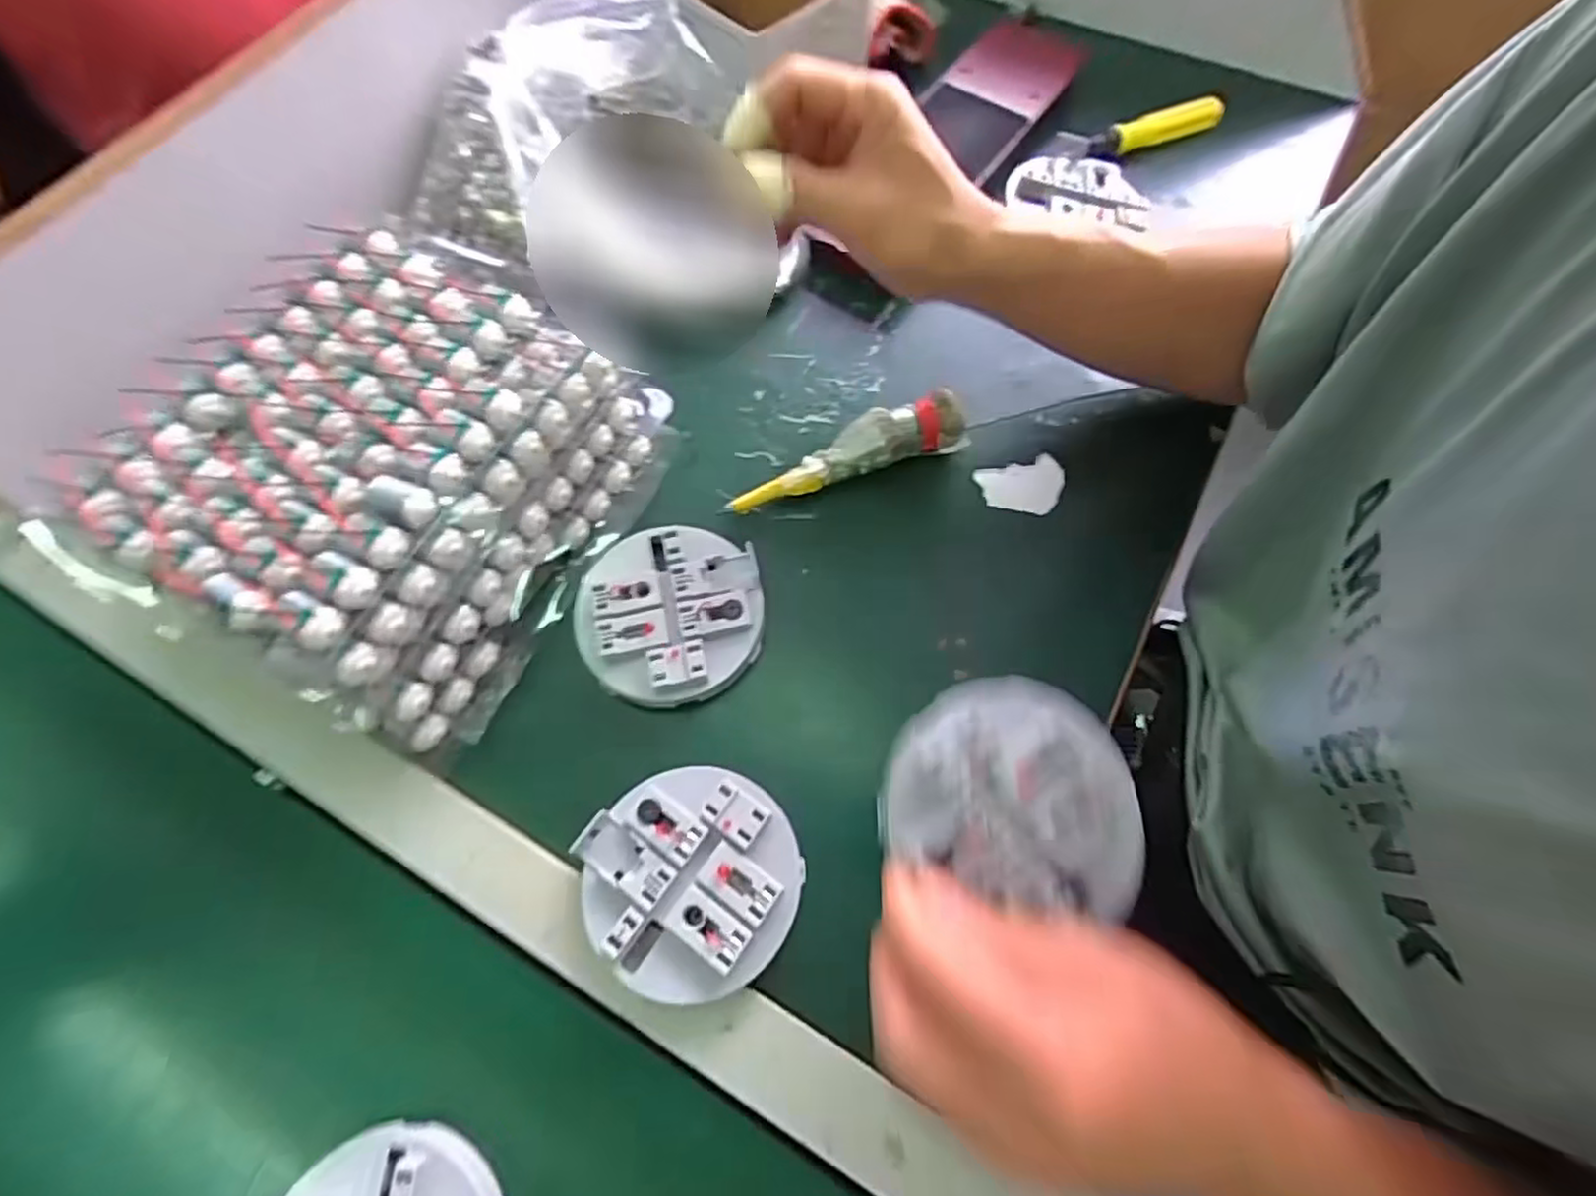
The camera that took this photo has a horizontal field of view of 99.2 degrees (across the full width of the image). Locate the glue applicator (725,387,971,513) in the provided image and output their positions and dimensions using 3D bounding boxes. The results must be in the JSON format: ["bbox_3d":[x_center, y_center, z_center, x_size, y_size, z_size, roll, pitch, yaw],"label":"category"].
[{"bbox_3d":[0.029,-0.089,0.414,0.146,0.036,0.029,-17,70,-8],"label":"glue applicator"}]

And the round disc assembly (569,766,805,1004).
[{"bbox_3d":[-0.050,0.133,0.326,0.099,0.015,0.099,0,68,-1],"label":"round disc assembly"}]

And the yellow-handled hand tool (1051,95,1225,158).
[{"bbox_3d":[0.260,-0.359,0.525,0.151,0.018,0.023,-23,71,-10],"label":"yellow-handled hand tool"}]

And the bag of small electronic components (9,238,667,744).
[{"bbox_3d":[-0.223,-0.073,0.378,0.214,0.088,0.238,25,70,9],"label":"bag of small electronic components"}]

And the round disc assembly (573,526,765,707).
[{"bbox_3d":[-0.071,0.007,0.381,0.099,0.015,0.102,0,68,-1],"label":"round disc assembly"}]

